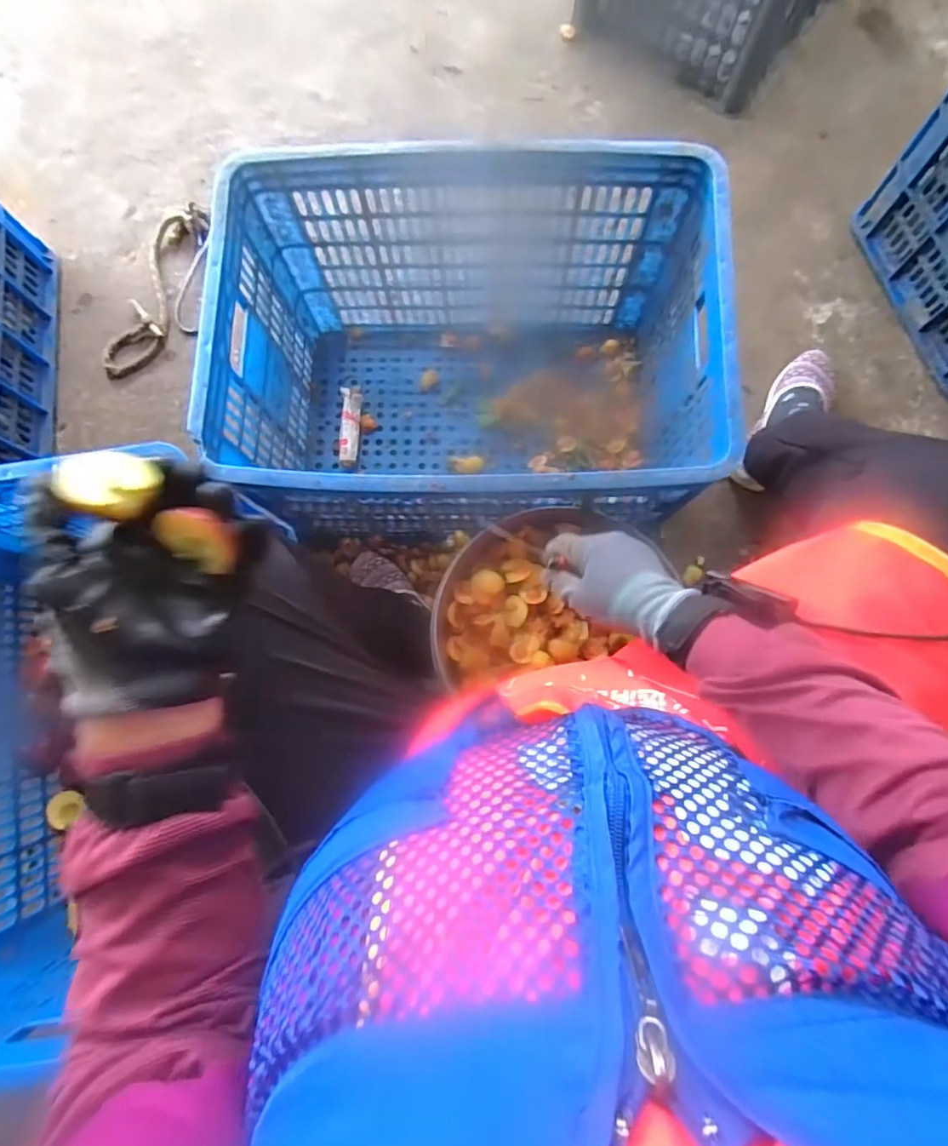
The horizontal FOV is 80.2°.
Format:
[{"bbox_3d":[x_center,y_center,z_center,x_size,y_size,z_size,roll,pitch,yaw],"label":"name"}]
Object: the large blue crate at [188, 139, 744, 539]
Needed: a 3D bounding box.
[{"bbox_3d":[-0.009,-0.258,0.725,0.529,0.319,0.387,0,83,3],"label":"large blue crate"}]

